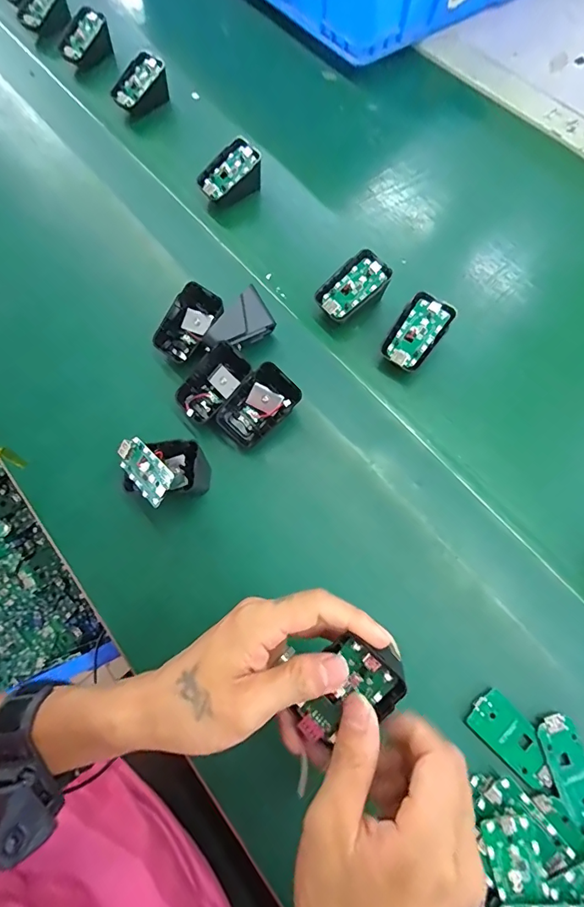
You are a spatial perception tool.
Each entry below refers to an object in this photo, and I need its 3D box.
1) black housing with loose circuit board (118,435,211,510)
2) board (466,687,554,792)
[{"bbox_3d":[-0.106,0.017,0.359,0.075,0.035,0.055,3,70,2],"label":"black housing with loose circuit board"},{"bbox_3d":[0.155,0.199,0.305,0.032,0.004,0.062,-43,75,-14],"label":"board"}]

